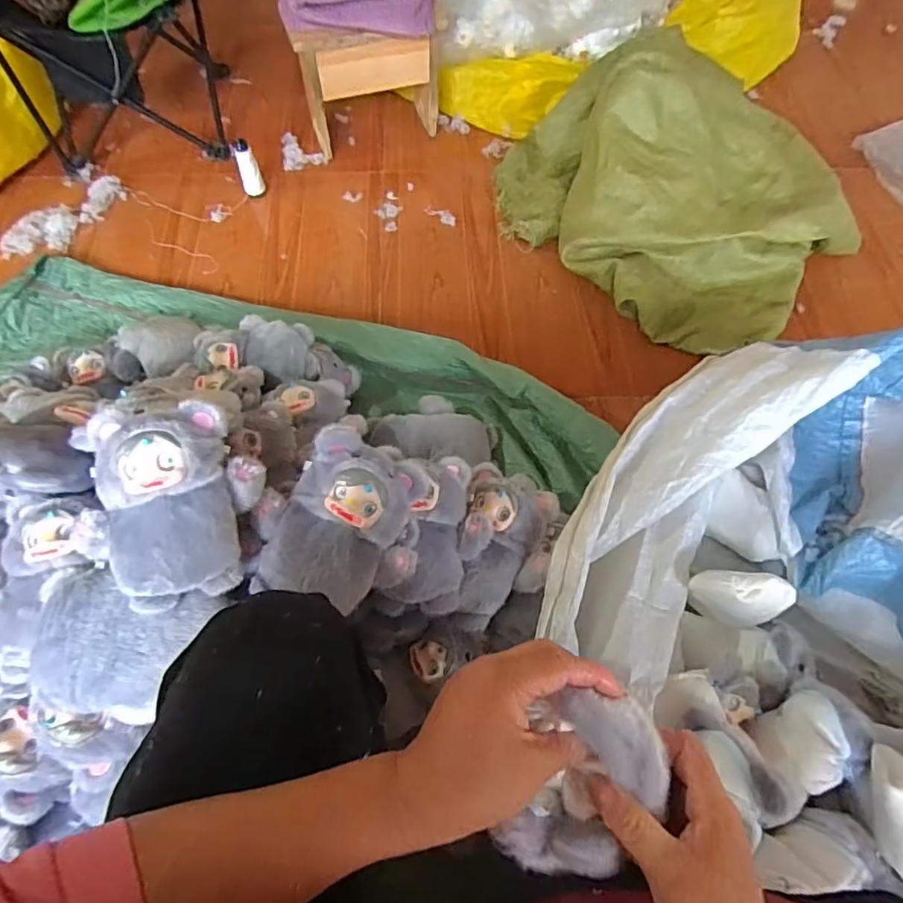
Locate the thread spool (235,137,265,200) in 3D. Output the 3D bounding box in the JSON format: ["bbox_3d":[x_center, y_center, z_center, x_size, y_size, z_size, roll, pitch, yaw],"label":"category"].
[{"bbox_3d":[-0.409,-0.572,1.139,0.037,0.109,0.038,1,62,-1],"label":"thread spool"}]

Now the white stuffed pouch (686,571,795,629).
[{"bbox_3d":[0.339,0.173,0.664,0.110,0.075,0.050,17,63,7],"label":"white stuffed pouch"}]

